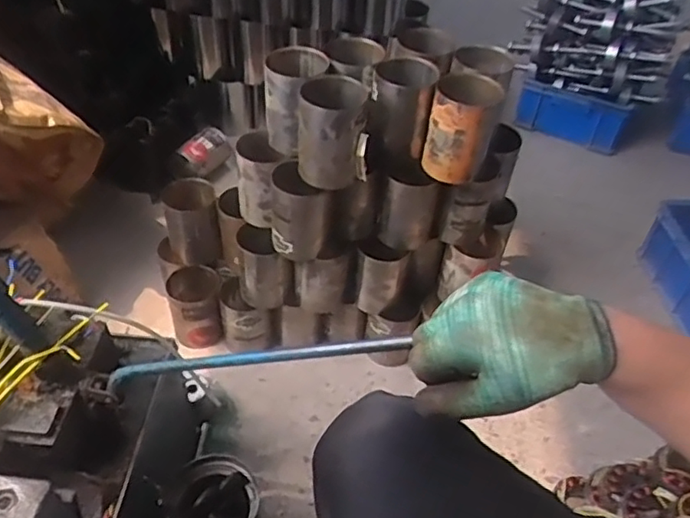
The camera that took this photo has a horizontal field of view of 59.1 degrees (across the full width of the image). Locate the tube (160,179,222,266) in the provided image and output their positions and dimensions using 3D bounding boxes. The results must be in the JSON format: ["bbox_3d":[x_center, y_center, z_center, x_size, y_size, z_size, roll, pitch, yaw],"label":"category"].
[{"bbox_3d":[-0.273,-0.063,1.094,0.090,0.128,0.086,-9,47,-13],"label":"tube"}]

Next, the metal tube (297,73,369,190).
[{"bbox_3d":[-0.020,-0.180,0.868,0.092,0.131,0.099,2,45,-2],"label":"metal tube"}]

